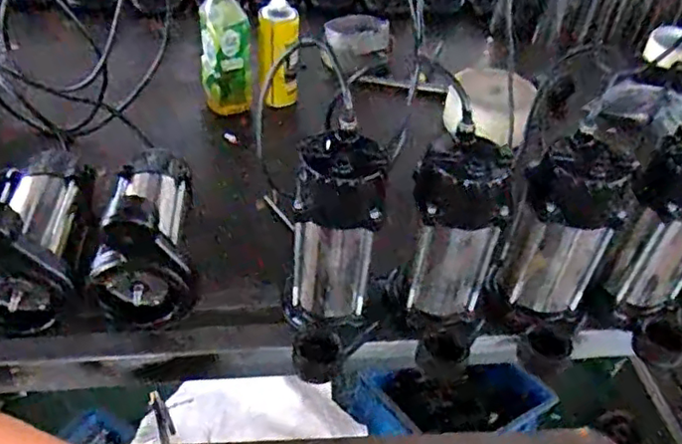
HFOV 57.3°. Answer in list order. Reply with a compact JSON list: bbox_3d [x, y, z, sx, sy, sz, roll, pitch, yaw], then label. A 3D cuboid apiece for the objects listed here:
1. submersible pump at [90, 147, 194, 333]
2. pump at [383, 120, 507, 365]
[{"bbox_3d":[-0.232,-0.016,0.743,0.104,0.149,0.235,-3,43,-11],"label":"submersible pump"},{"bbox_3d":[0.114,0.040,0.689,0.115,0.264,0.101,21,44,15],"label":"pump"}]

